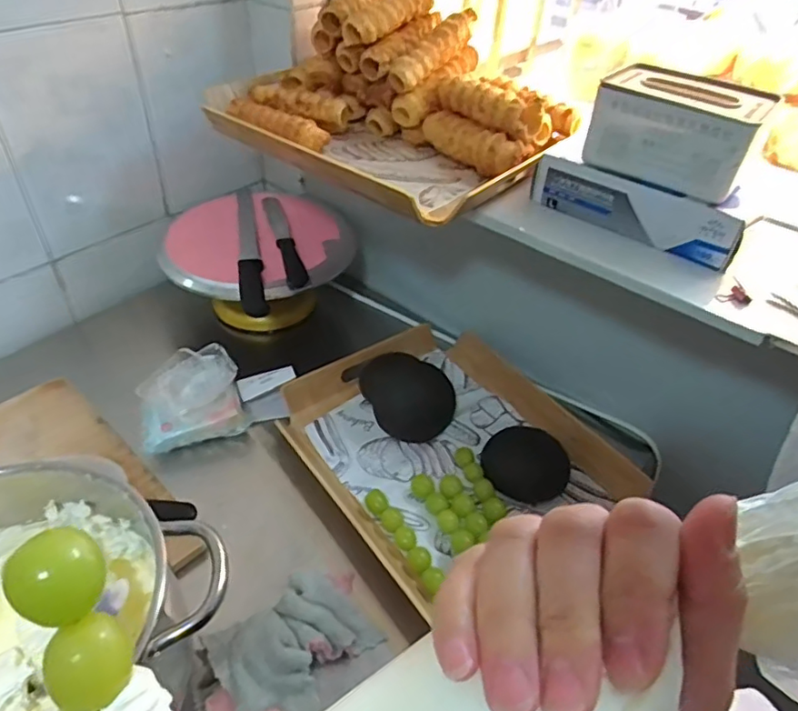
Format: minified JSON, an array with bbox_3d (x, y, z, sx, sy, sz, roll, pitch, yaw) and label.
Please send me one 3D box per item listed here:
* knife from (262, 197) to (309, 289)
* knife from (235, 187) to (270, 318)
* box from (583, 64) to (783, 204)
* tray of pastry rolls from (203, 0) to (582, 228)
[{"bbox_3d":[-0.178,-0.180,0.907,0.032,0.020,0.236,-10,44,-16],"label":"knife"},{"bbox_3d":[-0.226,-0.171,0.875,0.033,0.018,0.360,-7,43,-12],"label":"knife"},{"bbox_3d":[0.300,-0.237,0.618,0.166,0.079,0.118,31,48,27],"label":"box"},{"bbox_3d":[-0.029,-0.337,0.741,0.438,0.147,0.291,28,47,24],"label":"tray of pastry rolls"}]

